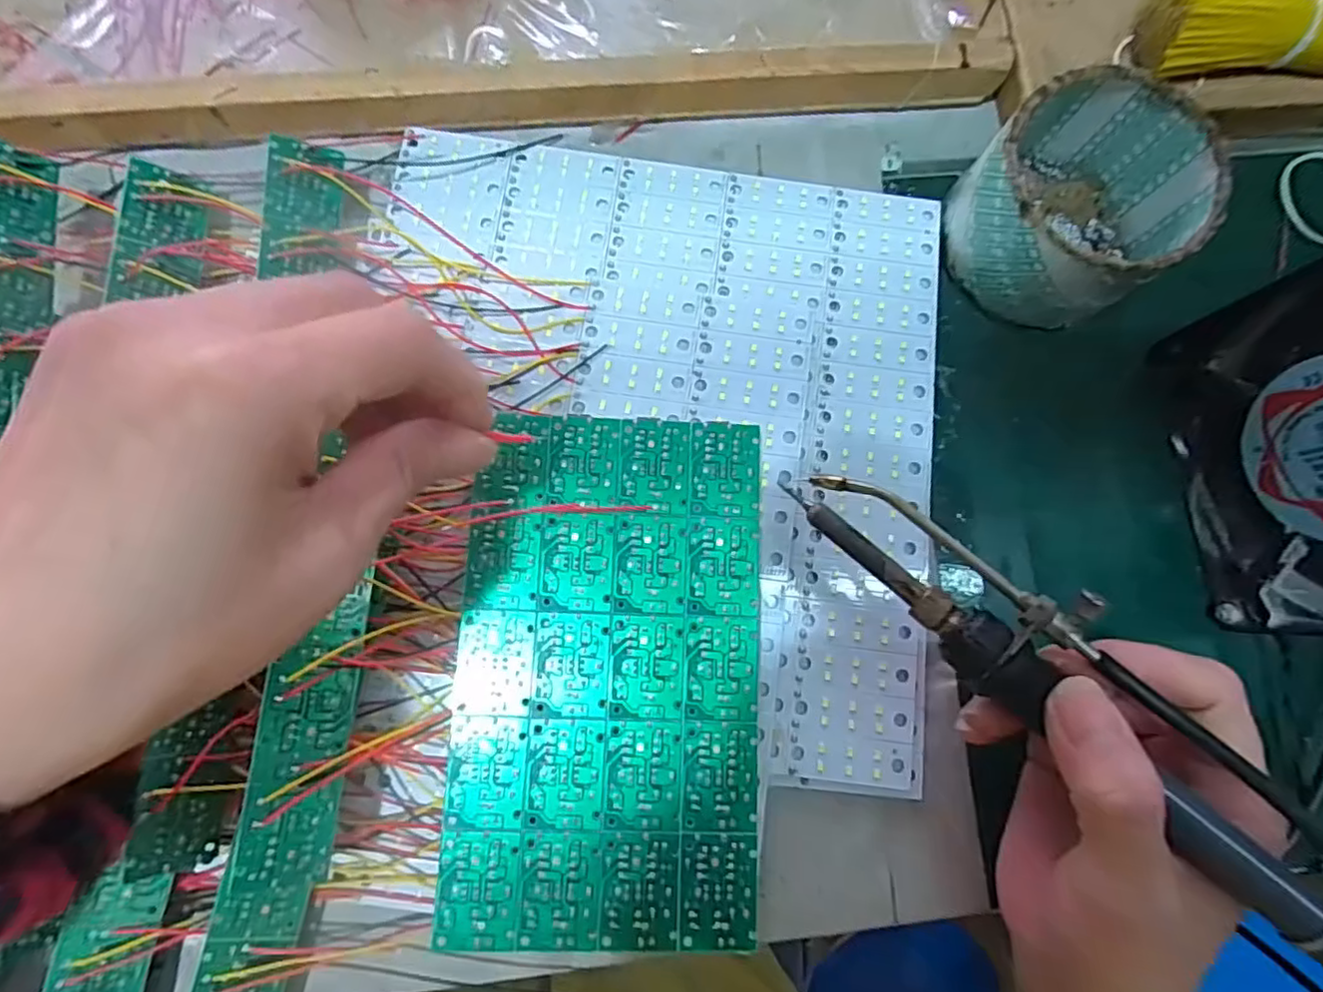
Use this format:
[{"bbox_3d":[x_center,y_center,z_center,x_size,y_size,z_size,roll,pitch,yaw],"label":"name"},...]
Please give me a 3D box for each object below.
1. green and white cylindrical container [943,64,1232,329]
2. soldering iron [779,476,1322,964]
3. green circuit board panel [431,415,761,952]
[{"bbox_3d":[0.159,-0.112,0.246,0.076,0.049,0.075,1,79,-3],"label":"green and white cylindrical container"},{"bbox_3d":[0.123,0.060,0.174,0.210,0.019,0.033,42,82,17],"label":"soldering iron"},{"bbox_3d":[-0.017,0.058,0.218,0.100,0.004,0.171,3,80,-2],"label":"green circuit board panel"}]

